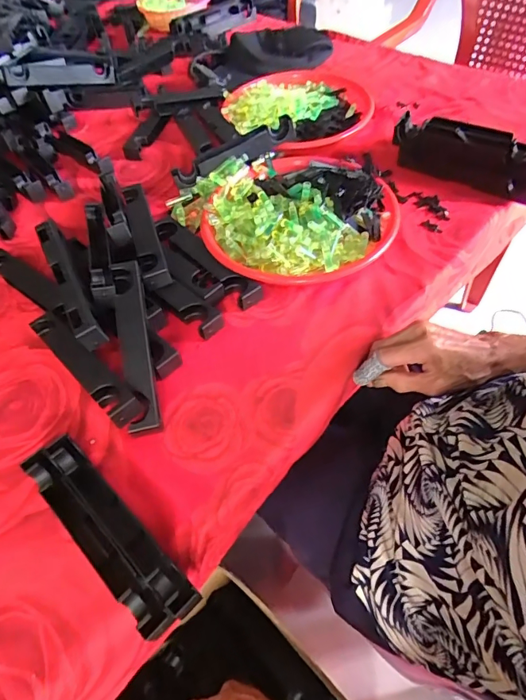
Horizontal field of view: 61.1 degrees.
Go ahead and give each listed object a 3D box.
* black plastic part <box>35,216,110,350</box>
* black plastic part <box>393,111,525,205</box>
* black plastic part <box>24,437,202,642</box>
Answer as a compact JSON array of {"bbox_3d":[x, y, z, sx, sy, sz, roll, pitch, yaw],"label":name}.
[{"bbox_3d":[-0.223,-0.076,0.510,0.028,0.032,0.197,-26,56,-14],"label":"black plastic part"},{"bbox_3d":[0.290,-0.278,0.631,0.210,0.054,0.076,28,63,21],"label":"black plastic part"},{"bbox_3d":[-0.137,0.158,0.393,0.200,0.031,0.045,38,67,25],"label":"black plastic part"}]

